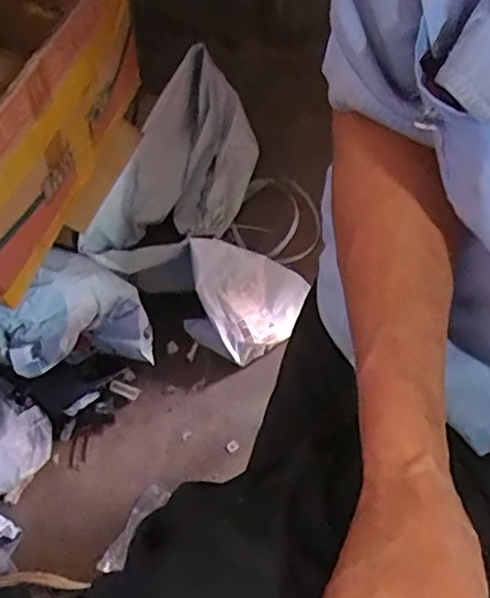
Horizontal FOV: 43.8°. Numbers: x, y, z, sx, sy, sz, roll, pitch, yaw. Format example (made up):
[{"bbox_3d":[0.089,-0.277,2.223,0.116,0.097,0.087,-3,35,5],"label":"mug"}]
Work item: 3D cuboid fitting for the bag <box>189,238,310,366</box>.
[{"bbox_3d":[0.015,-0.006,1.020,0.181,0.142,0.173,-9,62,-3],"label":"bag"}]

